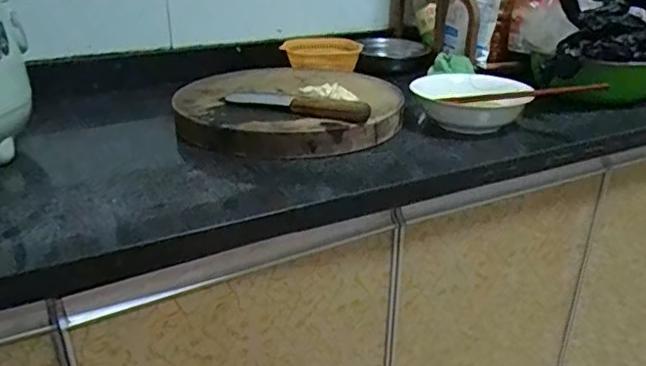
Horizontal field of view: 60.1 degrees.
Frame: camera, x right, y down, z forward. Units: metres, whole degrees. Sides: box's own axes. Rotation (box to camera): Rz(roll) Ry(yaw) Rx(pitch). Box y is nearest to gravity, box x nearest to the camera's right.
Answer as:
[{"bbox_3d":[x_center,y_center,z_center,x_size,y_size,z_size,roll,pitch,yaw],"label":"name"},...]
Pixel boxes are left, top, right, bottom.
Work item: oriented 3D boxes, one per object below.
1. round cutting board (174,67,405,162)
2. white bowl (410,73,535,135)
[{"bbox_3d":[-0.033,-0.124,0.817,0.317,0.064,0.333,0,26,0],"label":"round cutting board"},{"bbox_3d":[0.216,-0.121,0.813,0.160,0.058,0.158,0,26,0],"label":"white bowl"}]

